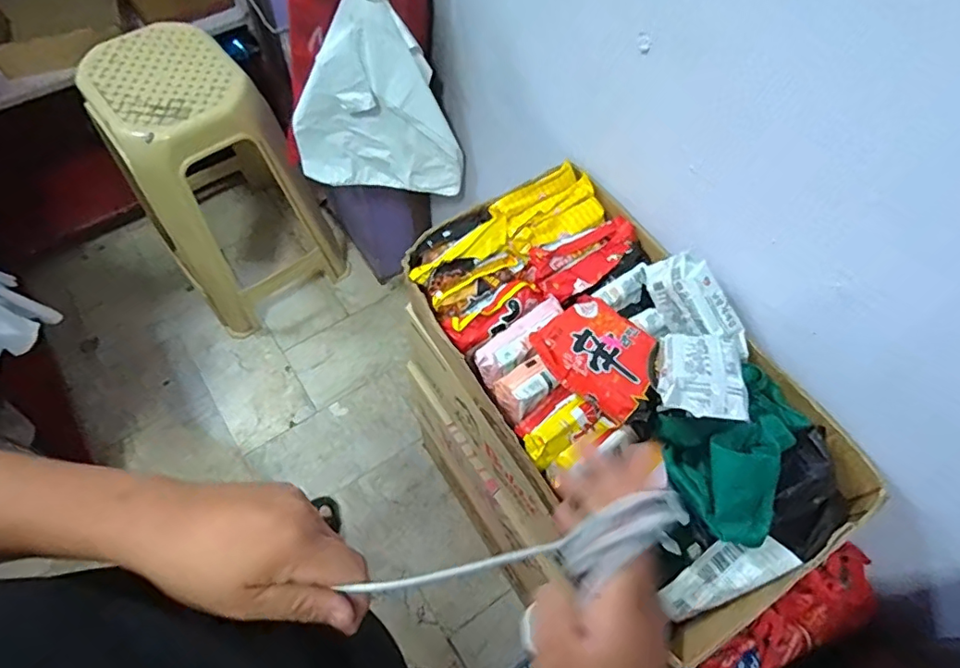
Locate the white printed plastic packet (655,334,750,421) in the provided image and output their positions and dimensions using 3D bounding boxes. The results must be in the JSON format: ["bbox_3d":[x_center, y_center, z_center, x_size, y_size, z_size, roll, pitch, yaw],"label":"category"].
[{"bbox_3d":[0.220,0.037,0.546,0.077,0.027,0.118,5,33,18],"label":"white printed plastic packet"}]

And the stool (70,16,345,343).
[{"bbox_3d":[-0.577,-0.330,1.277,0.338,0.594,0.371,-27,67,-16],"label":"stool"}]

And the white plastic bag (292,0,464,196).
[{"bbox_3d":[-0.182,-0.405,0.932,0.302,0.351,0.090,3,62,-1],"label":"white plastic bag"}]

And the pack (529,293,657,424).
[{"bbox_3d":[0.140,0.018,0.608,0.136,0.041,0.127,40,67,17],"label":"pack"}]

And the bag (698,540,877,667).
[{"bbox_3d":[0.366,0.345,0.631,0.230,0.081,0.107,-36,69,-1],"label":"bag"}]

